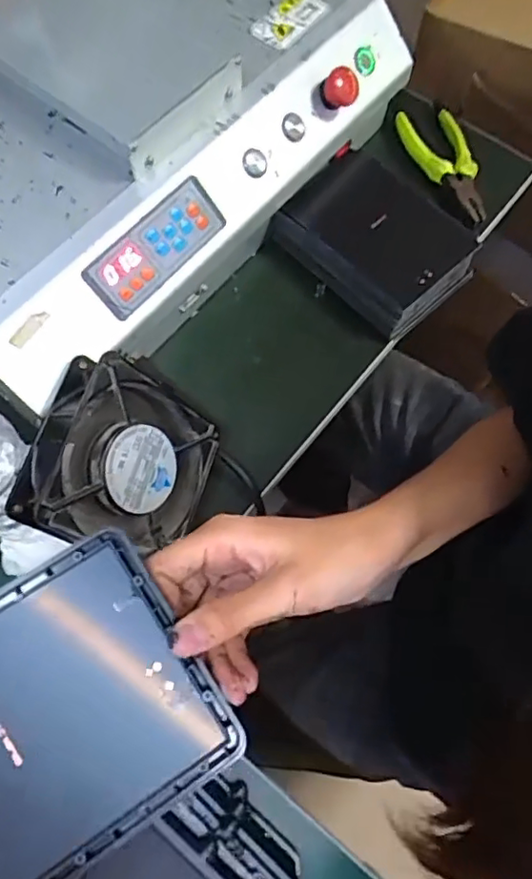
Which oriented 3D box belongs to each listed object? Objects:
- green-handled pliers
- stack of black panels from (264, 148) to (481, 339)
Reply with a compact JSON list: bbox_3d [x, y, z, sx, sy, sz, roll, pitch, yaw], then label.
[{"bbox_3d":[0.174,-0.271,0.569,0.048,0.028,0.131,-24,72,-11],"label":"green-handled pliers"},{"bbox_3d":[0.098,-0.176,0.529,0.155,0.049,0.120,37,72,12],"label":"stack of black panels"}]

